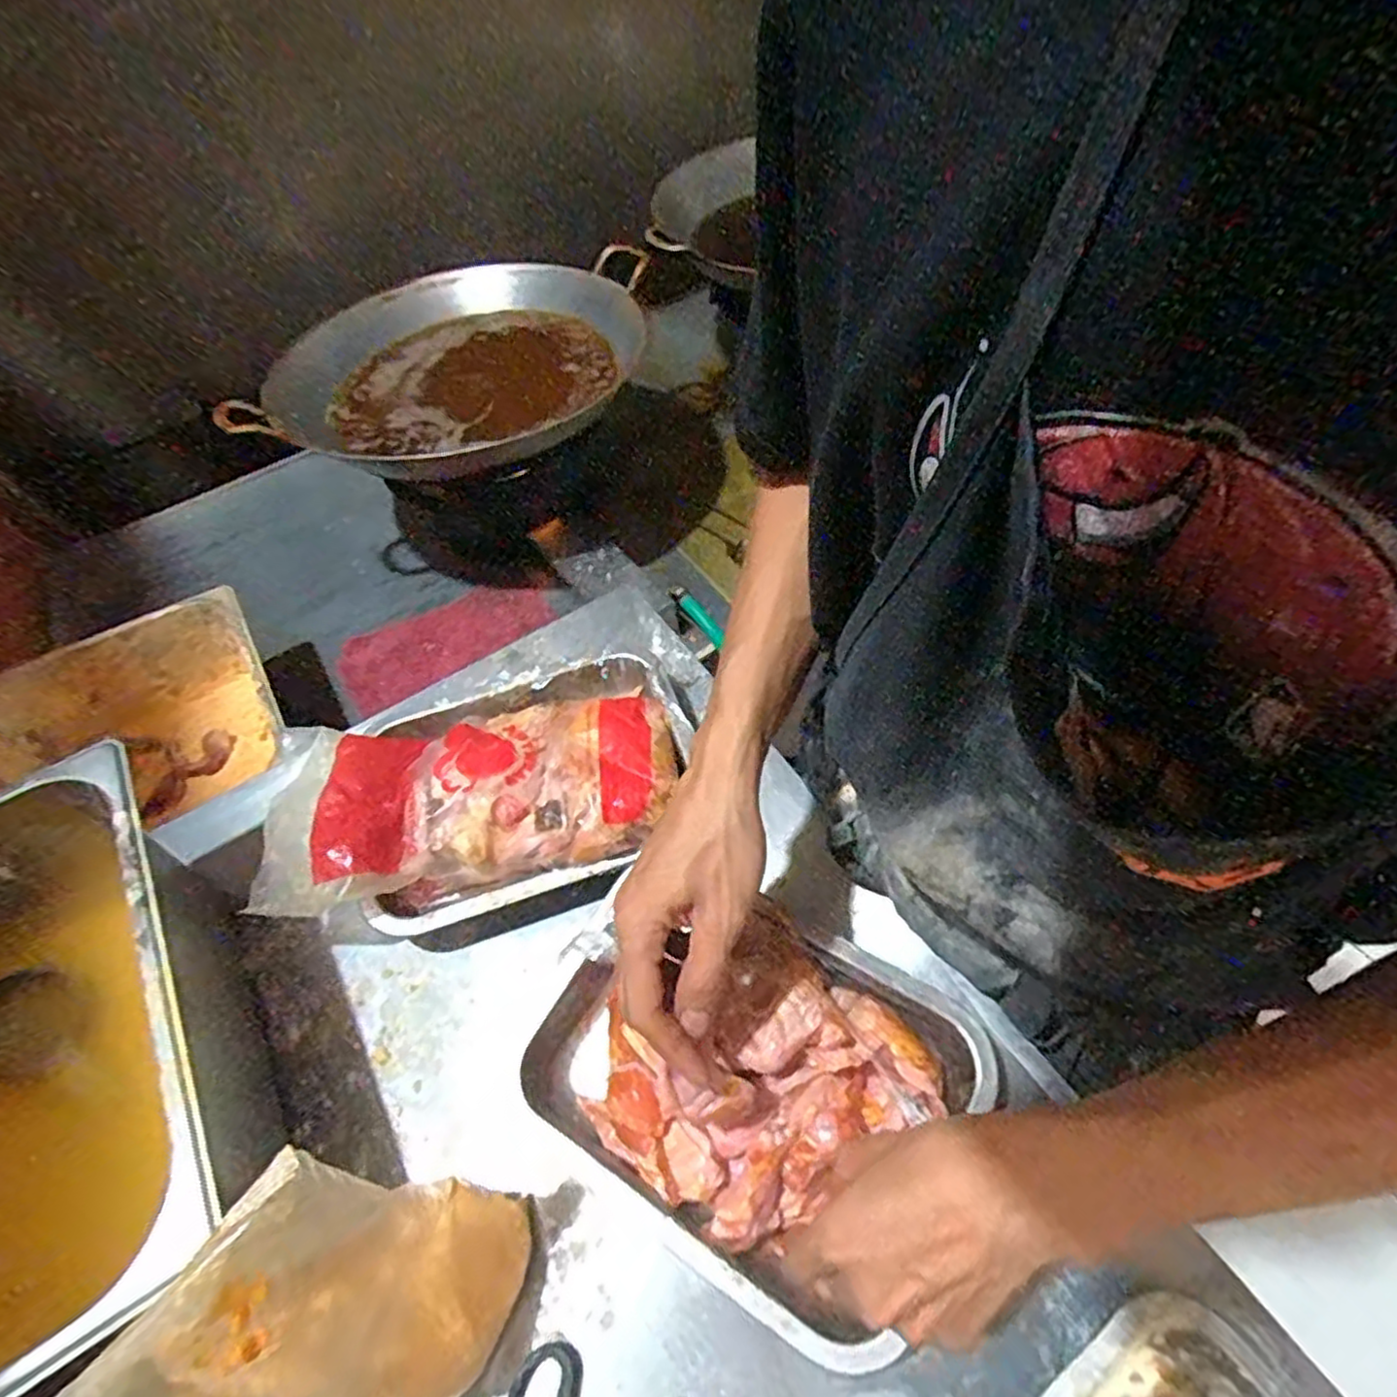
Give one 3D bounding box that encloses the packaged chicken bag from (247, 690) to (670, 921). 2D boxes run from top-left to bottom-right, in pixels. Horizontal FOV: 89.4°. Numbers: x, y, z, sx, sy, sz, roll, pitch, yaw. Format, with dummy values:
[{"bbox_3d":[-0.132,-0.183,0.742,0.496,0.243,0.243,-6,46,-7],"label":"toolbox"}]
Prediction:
[{"bbox_3d":[-0.167,0.061,0.516,0.293,0.044,0.157,-14,55,-5],"label":"packaged chicken bag"}]

